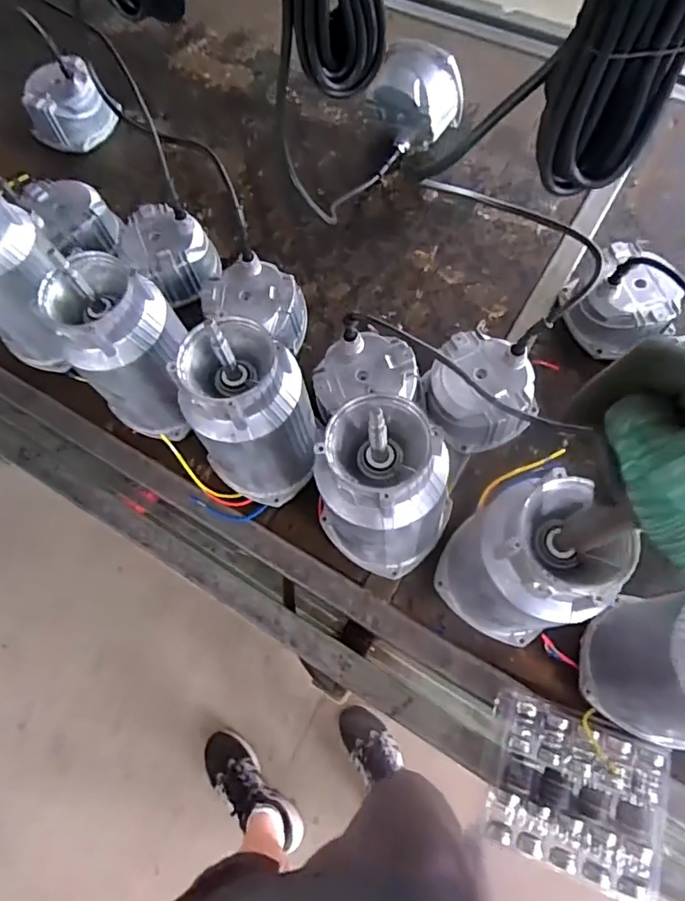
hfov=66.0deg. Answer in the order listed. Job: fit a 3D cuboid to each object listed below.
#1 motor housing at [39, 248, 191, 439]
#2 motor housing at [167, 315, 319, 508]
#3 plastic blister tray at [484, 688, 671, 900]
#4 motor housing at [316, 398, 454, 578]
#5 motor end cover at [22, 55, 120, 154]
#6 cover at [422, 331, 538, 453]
[{"bbox_3d":[-0.233,-0.109,0.586,0.107,0.241,0.113,-1,69,3],"label":"motor housing"},{"bbox_3d":[-0.099,-0.030,0.556,0.132,0.226,0.109,19,70,10],"label":"motor housing"},{"bbox_3d":[0.220,0.326,0.506,0.160,0.029,0.131,18,70,9],"label":"plastic blister tray"},{"bbox_3d":[0.043,0.044,0.524,0.128,0.221,0.113,34,74,15],"label":"motor housing"},{"bbox_3d":[-0.452,-0.564,0.857,0.130,0.083,0.114,-43,73,-13],"label":"motor end cover"},{"bbox_3d":[0.161,-0.071,0.635,0.113,0.084,0.124,-20,69,-6],"label":"cover"}]

